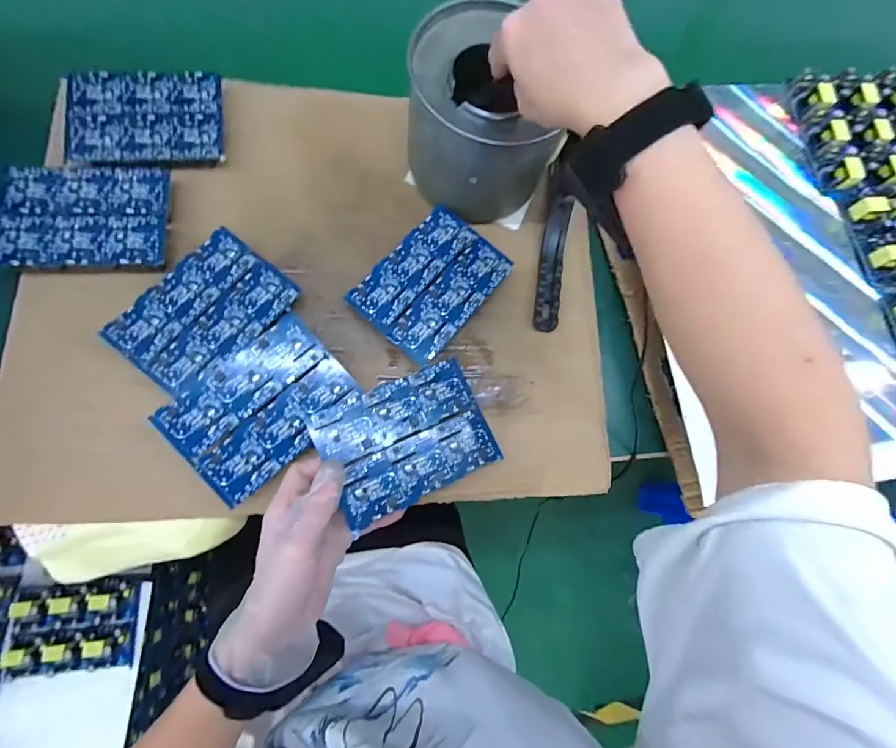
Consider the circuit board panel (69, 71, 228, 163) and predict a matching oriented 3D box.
[{"bbox_3d":[-0.281,-0.242,0.385,0.128,0.006,0.099,-5,79,-9],"label":"circuit board panel"}]

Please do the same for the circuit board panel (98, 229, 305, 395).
[{"bbox_3d":[-0.206,-0.052,0.350,0.095,0.004,0.131,39,76,3],"label":"circuit board panel"}]

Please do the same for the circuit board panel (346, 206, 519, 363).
[{"bbox_3d":[-0.013,-0.085,0.380,0.094,0.004,0.133,40,76,3],"label":"circuit board panel"}]

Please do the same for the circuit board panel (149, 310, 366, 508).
[{"bbox_3d":[-0.151,0.022,0.329,0.133,0.014,0.099,-42,81,-11],"label":"circuit board panel"}]

